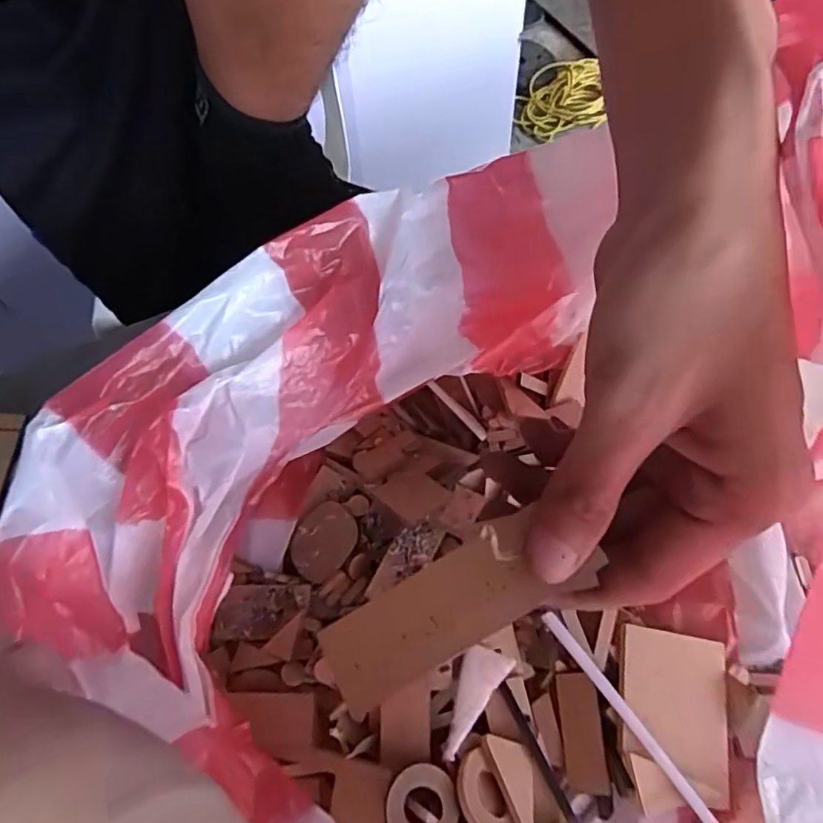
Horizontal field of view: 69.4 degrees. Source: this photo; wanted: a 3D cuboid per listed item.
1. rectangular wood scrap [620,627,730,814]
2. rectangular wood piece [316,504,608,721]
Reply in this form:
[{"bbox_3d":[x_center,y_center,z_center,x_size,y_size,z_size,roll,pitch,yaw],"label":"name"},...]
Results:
[{"bbox_3d":[0.101,0.114,0.226,0.043,0.004,0.055,14,60,-6],"label":"rectangular wood scrap"},{"bbox_3d":[0.011,0.056,0.172,0.078,0.004,0.027,-32,64,-2],"label":"rectangular wood piece"}]

